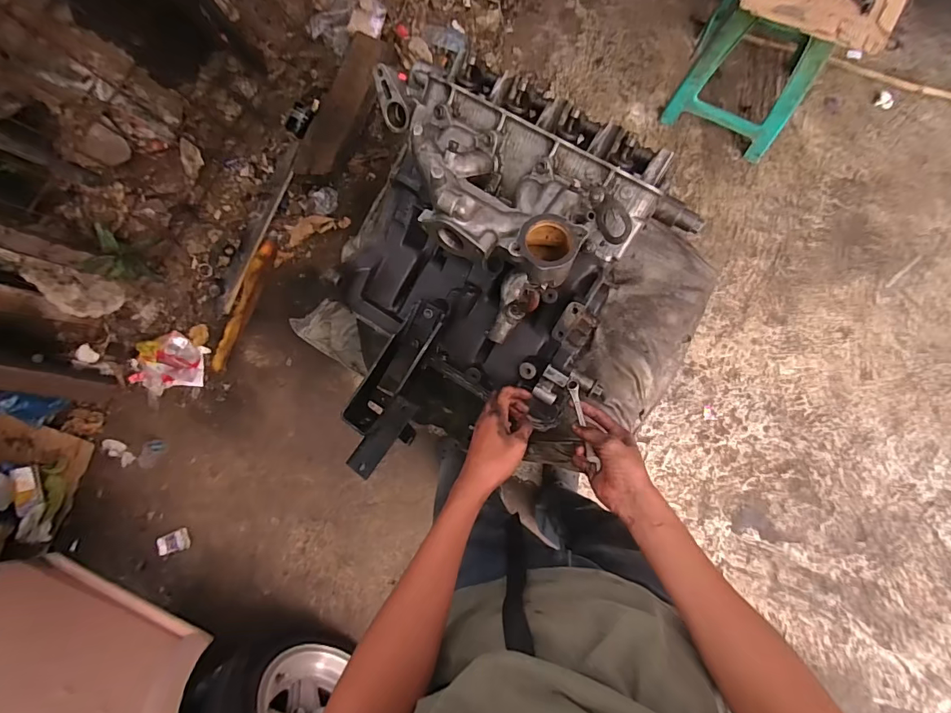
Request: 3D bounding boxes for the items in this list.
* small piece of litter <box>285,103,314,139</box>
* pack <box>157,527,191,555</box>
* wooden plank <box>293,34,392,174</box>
[{"bbox_3d":[-0.528,-0.711,1.318,0.082,0.039,0.096,34,89,10],"label":"small piece of litter"},{"bbox_3d":[-0.922,0.570,1.349,0.088,0.032,0.063,-23,81,5],"label":"pack"},{"bbox_3d":[-0.397,-0.736,1.325,0.125,0.075,0.441,28,102,-13],"label":"wooden plank"}]

